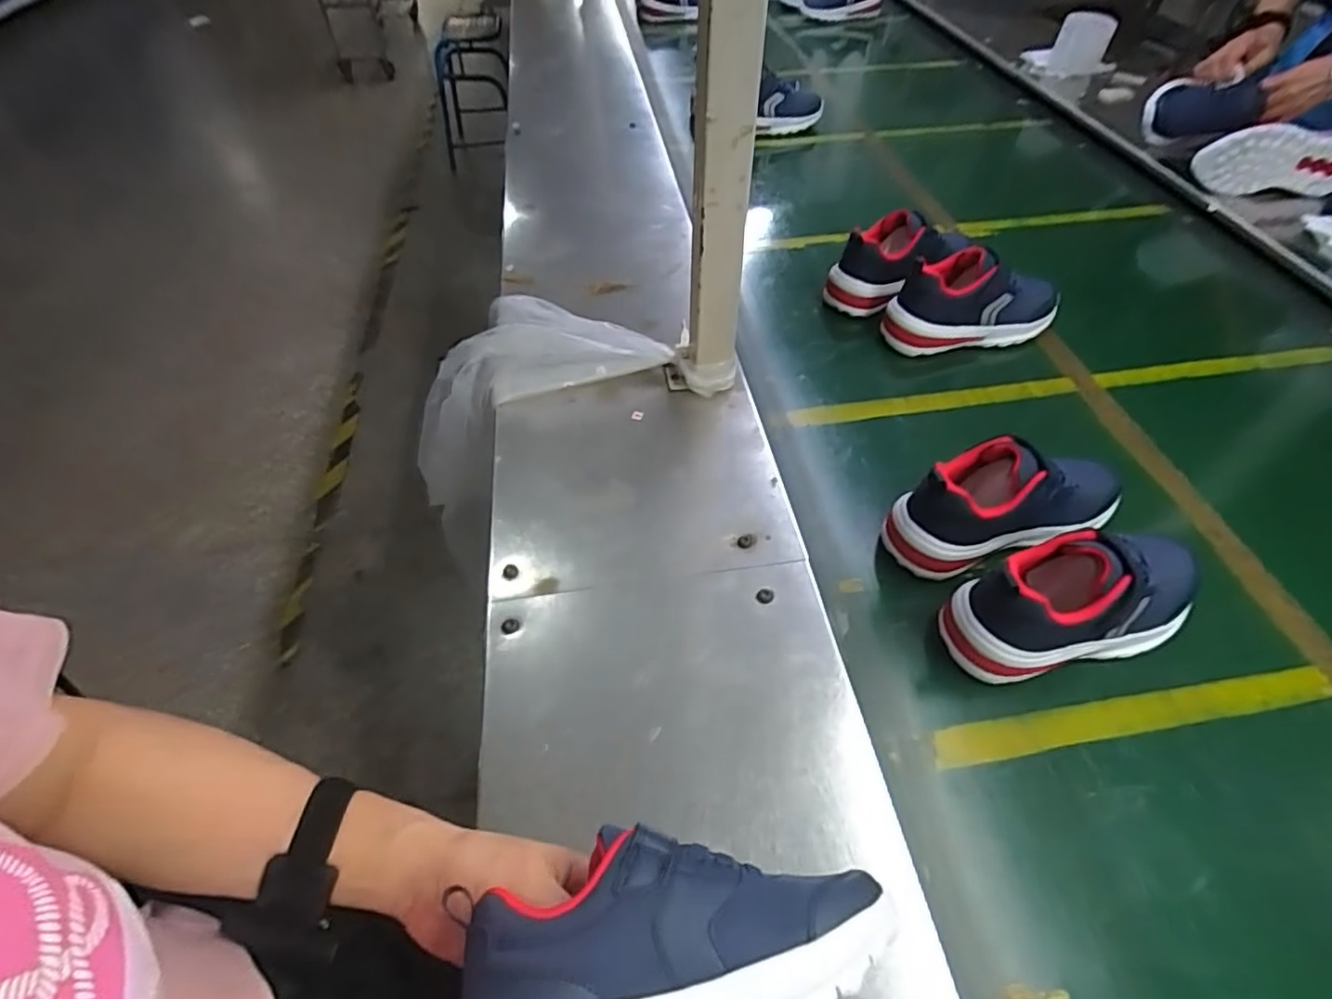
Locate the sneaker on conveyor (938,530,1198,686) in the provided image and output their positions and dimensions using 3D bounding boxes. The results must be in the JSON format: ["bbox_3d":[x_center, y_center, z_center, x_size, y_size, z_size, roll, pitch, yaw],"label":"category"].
[{"bbox_3d":[0.317,0.079,0.478,0.198,0.102,0.069,-9,54,-8],"label":"sneaker on conveyor"}]

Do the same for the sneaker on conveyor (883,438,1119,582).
[{"bbox_3d":[0.296,0.004,0.537,0.191,0.106,0.069,-11,54,-10],"label":"sneaker on conveyor"}]

